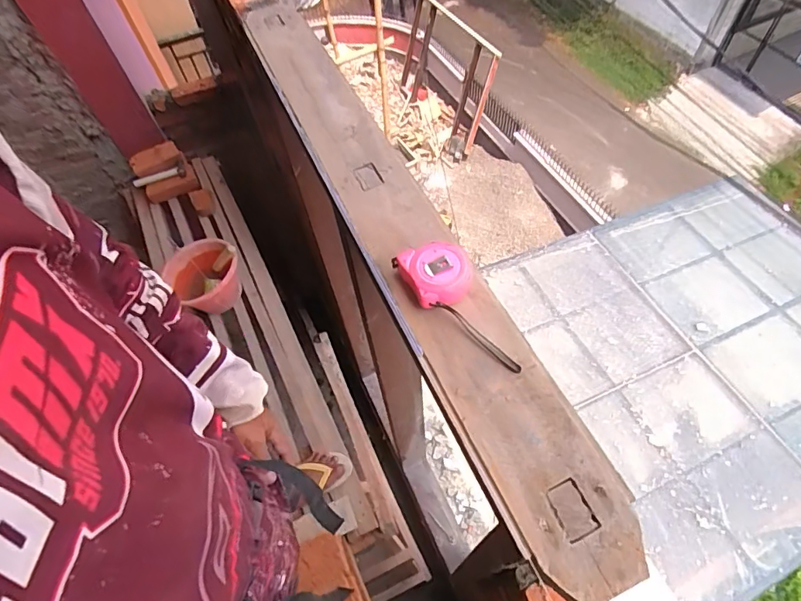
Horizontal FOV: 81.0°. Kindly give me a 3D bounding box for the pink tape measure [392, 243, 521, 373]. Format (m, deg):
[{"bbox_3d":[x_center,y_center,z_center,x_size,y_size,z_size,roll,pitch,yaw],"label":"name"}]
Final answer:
[{"bbox_3d":[0.079,0.005,0.598,0.084,0.045,0.208,-33,75,-15],"label":"pink tape measure"}]

